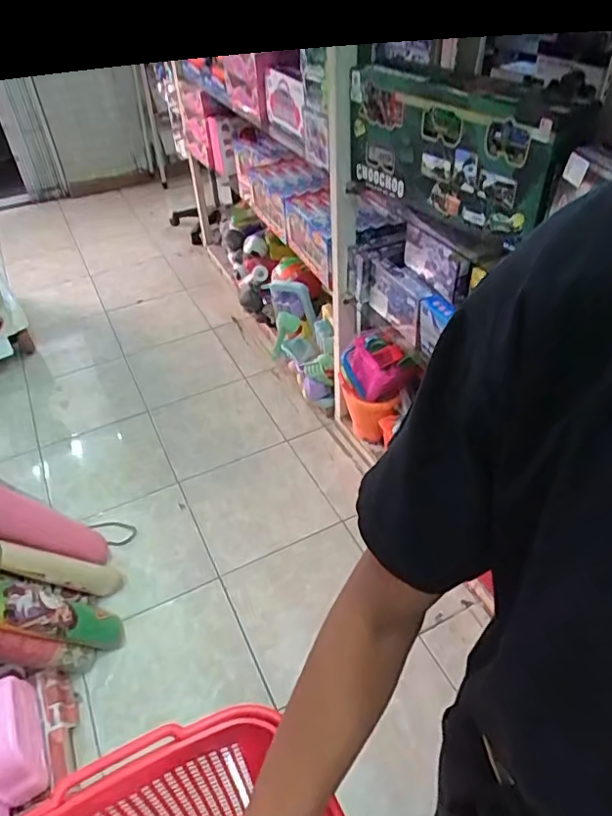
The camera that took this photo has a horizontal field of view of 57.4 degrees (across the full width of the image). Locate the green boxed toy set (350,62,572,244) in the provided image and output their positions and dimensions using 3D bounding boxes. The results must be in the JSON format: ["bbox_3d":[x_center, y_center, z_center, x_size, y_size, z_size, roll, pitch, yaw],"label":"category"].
[{"bbox_3d":[0.268,-0.503,1.109,0.057,0.241,0.497,-27,47,-24],"label":"green boxed toy set"}]

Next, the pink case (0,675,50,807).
[{"bbox_3d":[-0.589,0.645,1.107,0.095,0.147,0.206,-21,45,-18],"label":"pink case"}]

